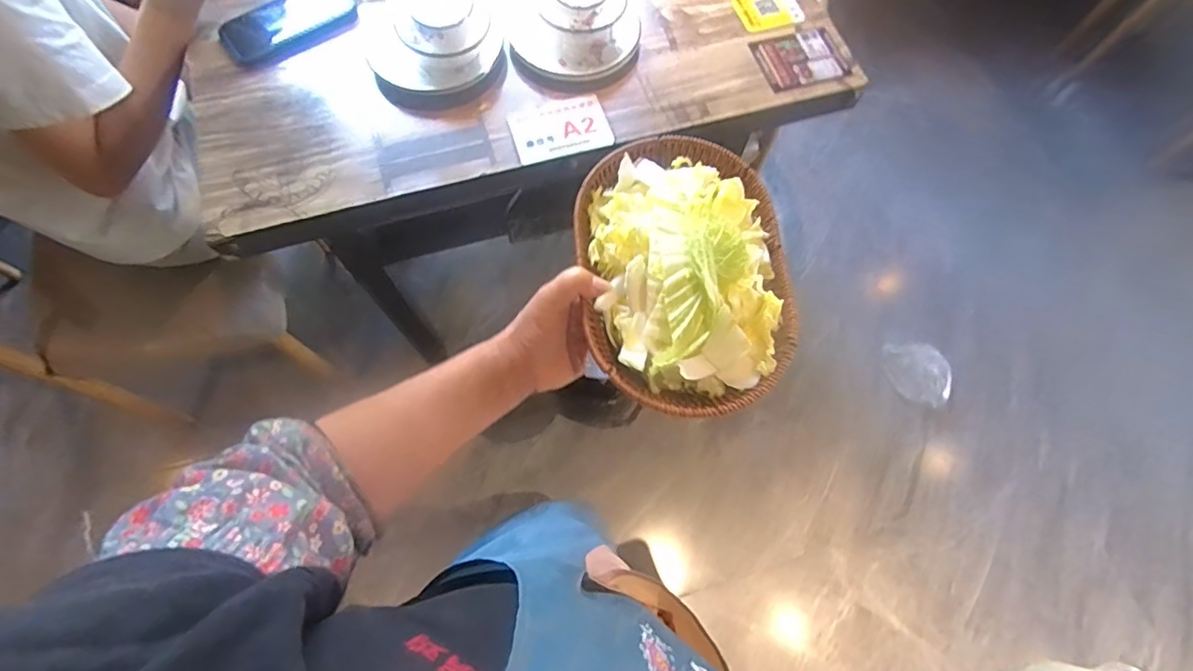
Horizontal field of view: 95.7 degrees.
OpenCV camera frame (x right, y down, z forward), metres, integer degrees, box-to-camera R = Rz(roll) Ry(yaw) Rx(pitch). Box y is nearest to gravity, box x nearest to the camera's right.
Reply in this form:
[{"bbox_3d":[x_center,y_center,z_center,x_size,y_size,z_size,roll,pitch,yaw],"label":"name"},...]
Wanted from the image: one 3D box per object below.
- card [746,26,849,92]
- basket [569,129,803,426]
[{"bbox_3d":[0.275,-0.375,0.731,0.115,0.005,0.090,-17,70,-7],"label":"card"},{"bbox_3d":[0.070,-0.056,0.429,0.161,0.090,0.239,-5,69,-5],"label":"basket"}]

